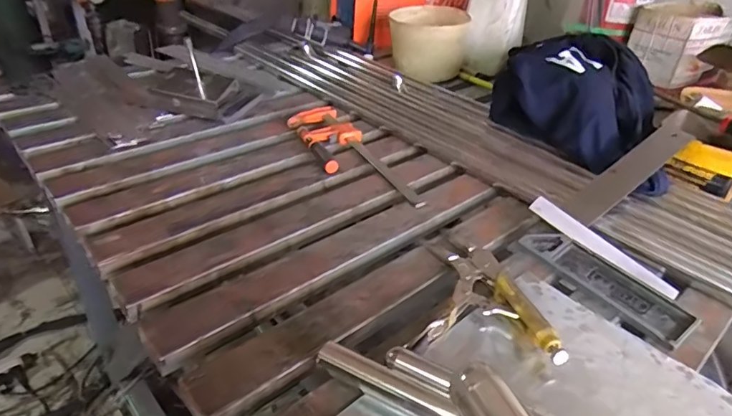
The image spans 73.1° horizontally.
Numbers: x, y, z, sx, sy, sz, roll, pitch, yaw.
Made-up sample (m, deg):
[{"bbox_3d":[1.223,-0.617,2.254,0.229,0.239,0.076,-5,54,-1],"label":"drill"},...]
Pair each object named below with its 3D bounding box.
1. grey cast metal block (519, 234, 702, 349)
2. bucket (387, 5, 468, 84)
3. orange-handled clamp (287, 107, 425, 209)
[{"bbox_3d":[0.249,0.074,0.517,0.042,0.011,0.177,-43,51,-9],"label":"grey cast metal block"},{"bbox_3d":[0.127,-0.344,1.033,0.158,0.116,0.129,4,33,0],"label":"bucket"},{"bbox_3d":[-0.026,-0.079,0.722,0.097,0.029,0.281,-12,37,-24],"label":"orange-handled clamp"}]

